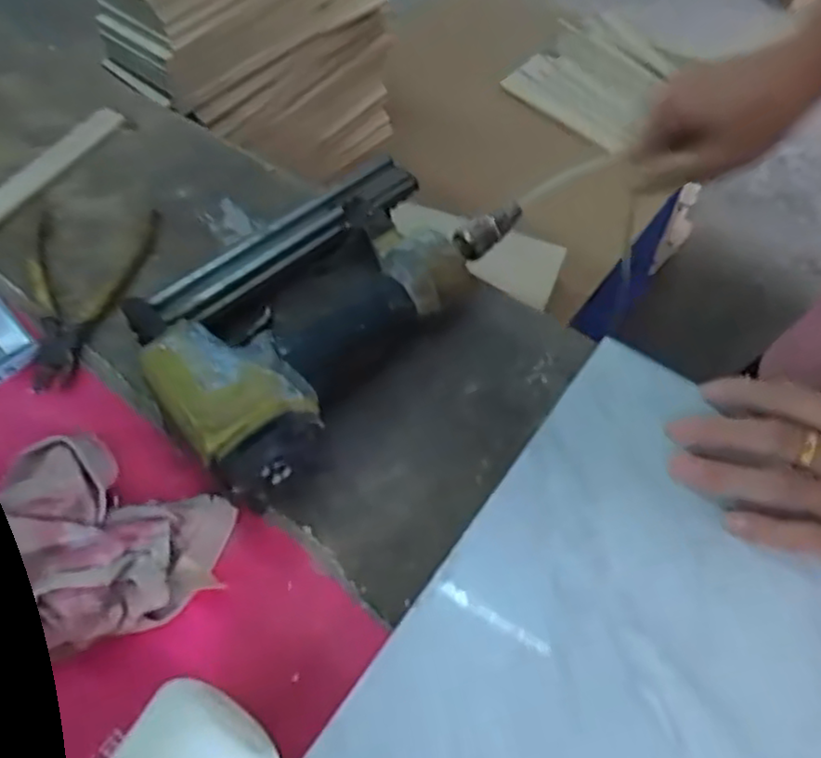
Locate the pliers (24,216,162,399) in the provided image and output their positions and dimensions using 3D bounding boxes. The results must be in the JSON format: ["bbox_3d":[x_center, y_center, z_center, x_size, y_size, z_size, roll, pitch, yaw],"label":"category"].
[{"bbox_3d":[-0.227,-0.058,0.458,0.089,0.009,0.141,3,58,3],"label":"pliers"}]

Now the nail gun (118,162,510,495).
[{"bbox_3d":[-0.063,-0.056,0.426,0.160,0.061,0.248,33,65,19],"label":"nail gun"}]

